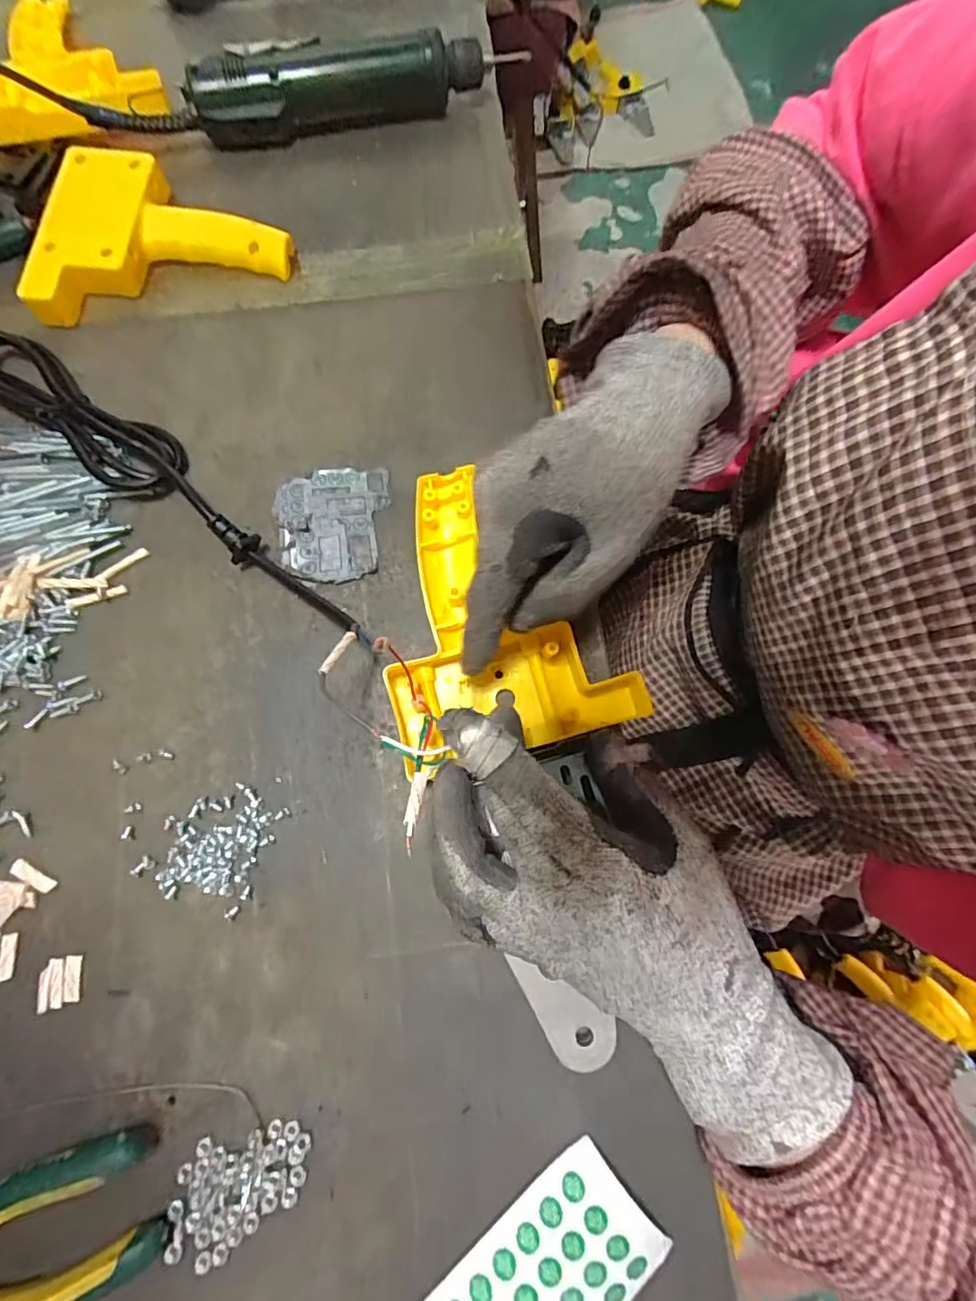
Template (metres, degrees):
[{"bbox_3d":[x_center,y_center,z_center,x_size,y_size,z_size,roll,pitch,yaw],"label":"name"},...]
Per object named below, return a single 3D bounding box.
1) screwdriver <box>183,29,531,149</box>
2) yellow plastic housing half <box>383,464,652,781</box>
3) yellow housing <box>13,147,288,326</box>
[{"bbox_3d":[-0.099,-0.423,0.406,0.238,0.044,0.049,-10,74,-4],"label":"screwdriver"},{"bbox_3d":[0.003,-0.023,0.292,0.127,0.035,0.150,-13,75,-5],"label":"yellow plastic housing half"},{"bbox_3d":[-0.231,-0.291,0.367,0.165,0.028,0.113,-20,75,-7],"label":"yellow housing"}]

